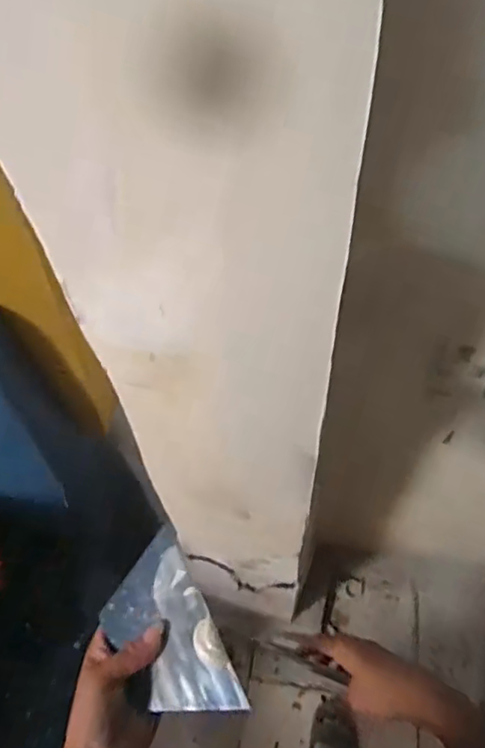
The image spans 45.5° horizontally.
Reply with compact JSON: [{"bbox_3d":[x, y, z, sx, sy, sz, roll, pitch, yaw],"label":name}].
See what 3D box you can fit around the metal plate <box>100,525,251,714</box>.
[{"bbox_3d":[-0.061,0.206,0.453,0.092,0.010,0.133,-40,62,13],"label":"metal plate"}]

